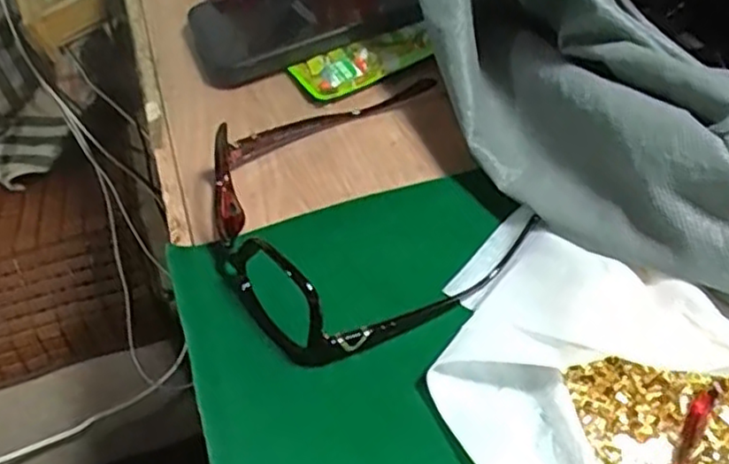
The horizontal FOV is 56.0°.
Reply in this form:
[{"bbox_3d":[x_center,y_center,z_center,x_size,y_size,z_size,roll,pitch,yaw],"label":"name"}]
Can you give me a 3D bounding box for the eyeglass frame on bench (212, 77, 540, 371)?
[{"bbox_3d":[-0.005,-0.014,0.362,0.147,0.035,0.147,-24,56,-12],"label":"eyeglass frame on bench"}]

